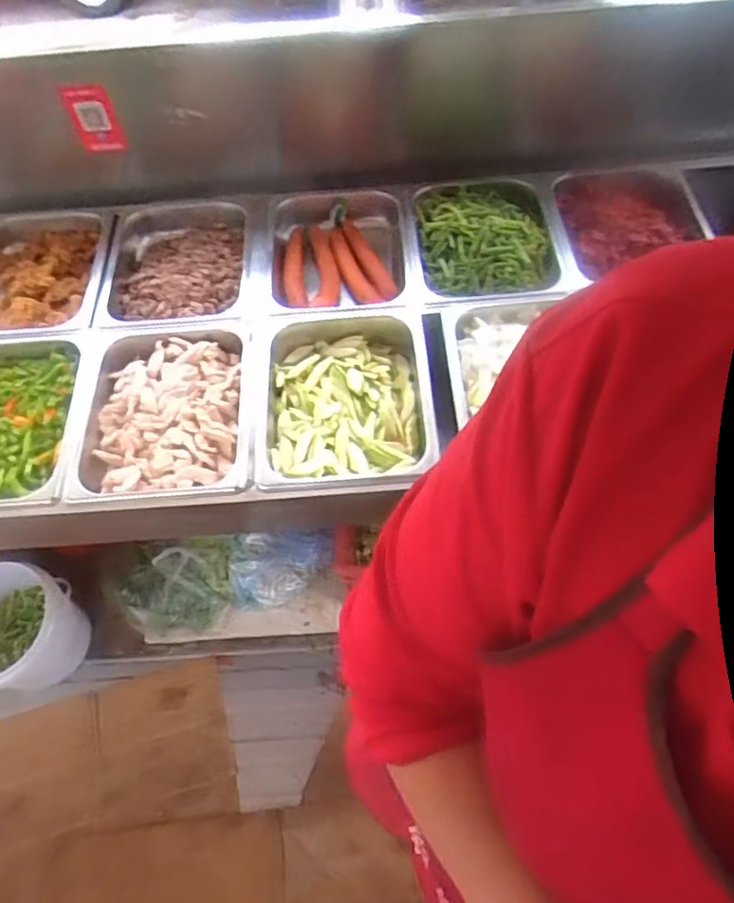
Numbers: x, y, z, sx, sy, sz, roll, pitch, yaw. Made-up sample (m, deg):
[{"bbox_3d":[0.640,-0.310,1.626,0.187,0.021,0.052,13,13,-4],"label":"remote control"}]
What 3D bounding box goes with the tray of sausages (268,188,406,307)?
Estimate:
[{"bbox_3d":[-0.056,-0.371,1.175,0.252,0.069,0.317,-3,58,2],"label":"tray of sausages"}]

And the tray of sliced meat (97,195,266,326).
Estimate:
[{"bbox_3d":[-0.345,-0.357,1.180,0.299,0.074,0.353,-5,58,1],"label":"tray of sliced meat"}]

